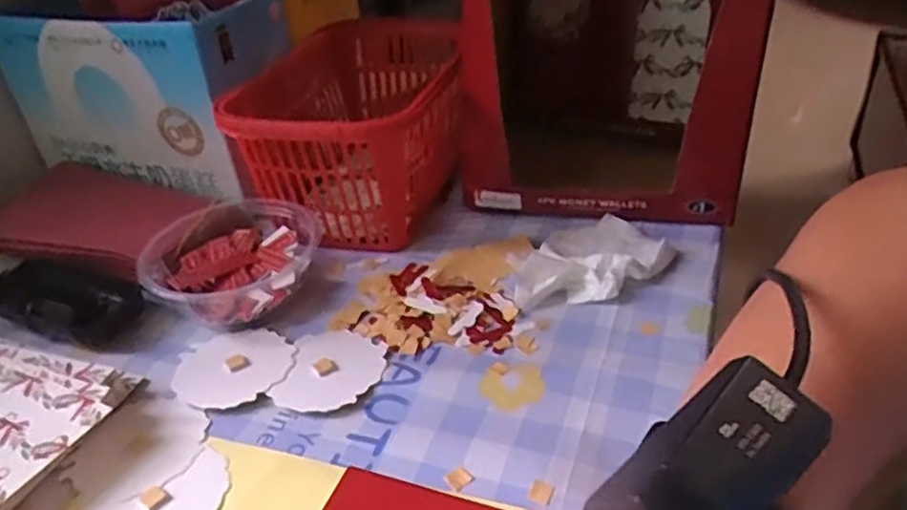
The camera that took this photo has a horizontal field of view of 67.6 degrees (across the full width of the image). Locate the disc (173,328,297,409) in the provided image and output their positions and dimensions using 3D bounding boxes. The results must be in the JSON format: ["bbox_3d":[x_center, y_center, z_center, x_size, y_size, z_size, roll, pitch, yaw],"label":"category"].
[{"bbox_3d":[-0.131,0.067,0.406,0.068,0.004,0.065,-4,35,3],"label":"disc"}]

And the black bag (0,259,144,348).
[{"bbox_3d":[-0.265,0.030,0.458,0.111,0.035,0.054,9,36,20],"label":"black bag"}]

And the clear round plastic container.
[{"bbox_3d":[-0.152,0.005,0.466,0.113,0.039,0.123,16,39,29],"label":"clear round plastic container"}]

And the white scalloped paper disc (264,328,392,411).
[{"bbox_3d":[-0.071,0.066,0.398,0.059,0.004,0.067,2,34,11],"label":"white scalloped paper disc"}]

